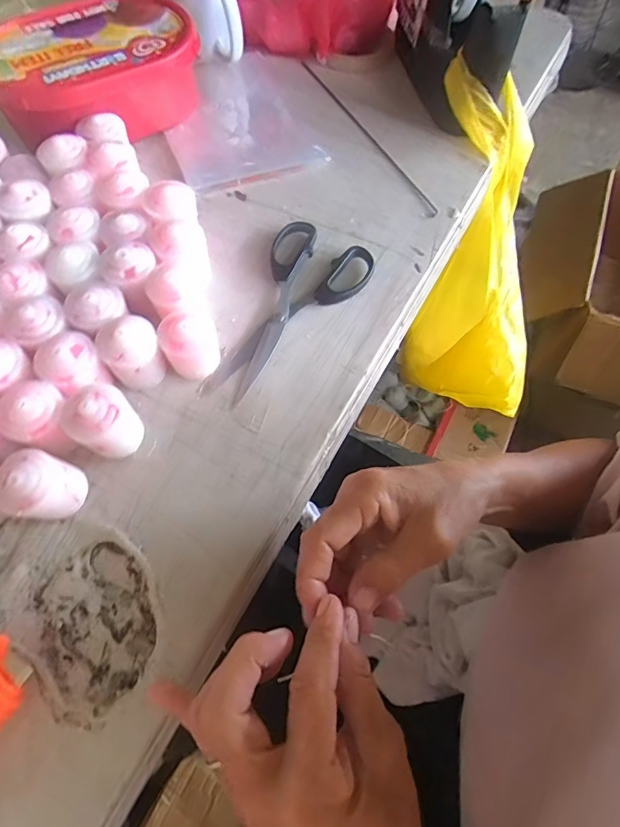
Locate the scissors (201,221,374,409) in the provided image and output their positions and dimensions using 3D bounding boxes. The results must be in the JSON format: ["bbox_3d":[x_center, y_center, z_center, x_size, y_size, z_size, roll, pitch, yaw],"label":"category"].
[{"bbox_3d":[-0.020,-0.079,0.361,0.080,0.013,0.164,28,69,9],"label":"scissors"}]

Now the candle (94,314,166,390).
[{"bbox_3d":[-0.119,-0.039,0.320,0.038,0.040,0.045,-34,74,-17],"label":"candle"}]

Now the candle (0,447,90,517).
[{"bbox_3d":[-0.161,0.045,0.284,0.038,0.045,0.037,1,63,-1],"label":"candle"}]

